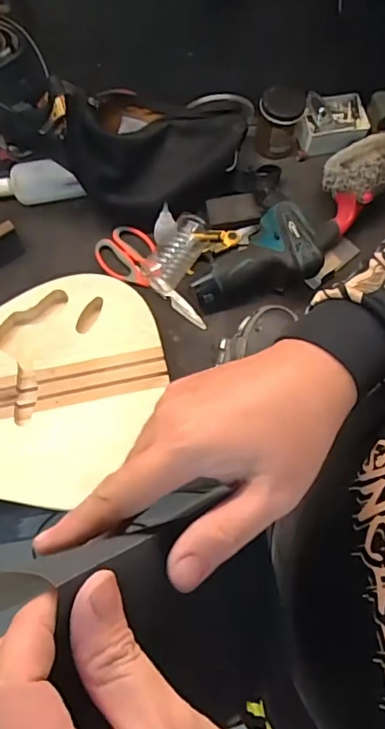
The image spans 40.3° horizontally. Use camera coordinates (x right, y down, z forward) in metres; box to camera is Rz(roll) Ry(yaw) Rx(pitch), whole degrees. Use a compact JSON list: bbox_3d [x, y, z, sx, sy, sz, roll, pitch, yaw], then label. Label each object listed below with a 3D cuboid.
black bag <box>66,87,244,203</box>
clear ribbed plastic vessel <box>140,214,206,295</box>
[{"bbox_3d":[-0.047,-0.304,0.745,0.259,0.152,0.112,-7,67,-7],"label":"black bag"},{"bbox_3d":[-0.023,-0.166,0.757,0.051,0.050,0.124,32,68,11],"label":"clear ribbed plastic vessel"}]

